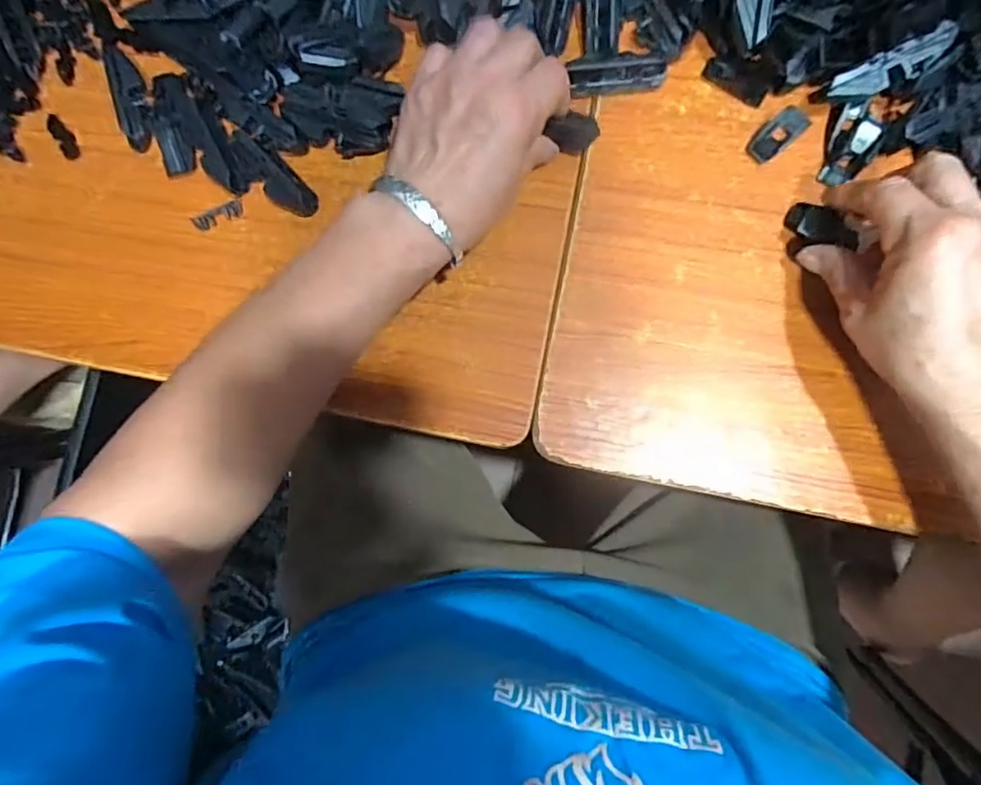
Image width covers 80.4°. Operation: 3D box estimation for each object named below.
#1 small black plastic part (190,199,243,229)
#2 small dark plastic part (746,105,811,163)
[{"bbox_3d":[-0.185,-0.122,0.395,0.033,0.008,0.010,-23,84,3],"label":"small black plastic part"},{"bbox_3d":[0.181,-0.164,0.365,0.042,0.005,0.020,-36,82,0],"label":"small dark plastic part"}]

